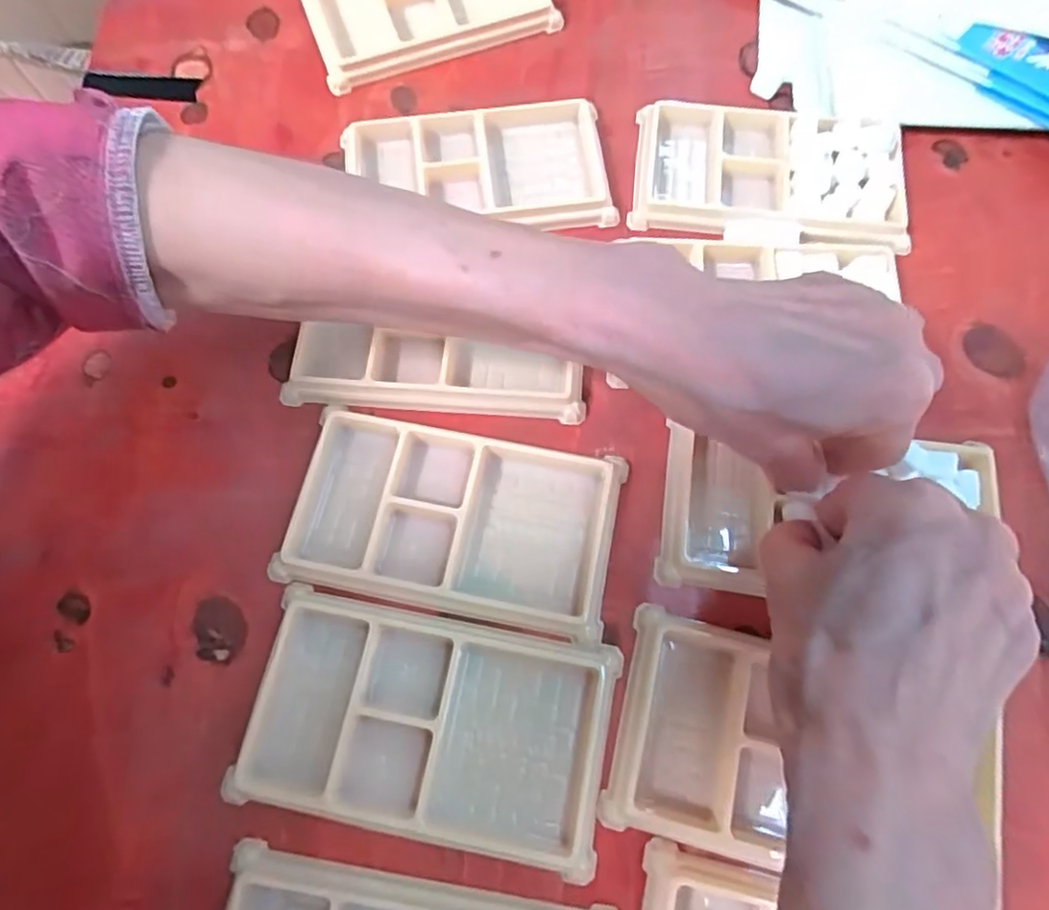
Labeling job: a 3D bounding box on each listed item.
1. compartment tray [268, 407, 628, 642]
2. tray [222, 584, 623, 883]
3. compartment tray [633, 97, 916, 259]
[{"bbox_3d":[-0.031,0.027,0.262,0.133,0.012,0.072,11,71,5],"label":"compartment tray"},{"bbox_3d":[-0.036,0.100,0.236,0.134,0.011,0.076,10,70,5],"label":"tray"},{"bbox_3d":[0.124,-0.144,0.320,0.131,0.017,0.078,8,70,4],"label":"compartment tray"}]

